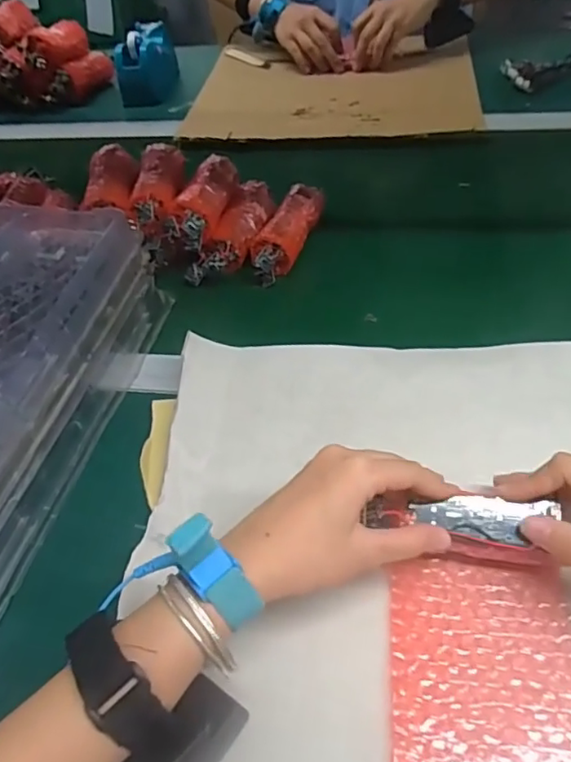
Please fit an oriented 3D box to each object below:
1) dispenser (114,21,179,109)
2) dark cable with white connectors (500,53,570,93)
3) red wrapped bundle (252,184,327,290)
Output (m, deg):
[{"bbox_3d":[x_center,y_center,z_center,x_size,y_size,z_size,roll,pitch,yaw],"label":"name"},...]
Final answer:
[{"bbox_3d":[-0.215,-0.482,0.881,0.068,0.096,0.147,-5,42,14],"label":"dispenser"},{"bbox_3d":[0.355,-0.437,0.806,0.123,0.009,0.083,-24,51,-15],"label":"dark cable with white connectors"},{"bbox_3d":[0.001,-0.150,0.570,0.042,0.035,0.118,18,66,20],"label":"red wrapped bundle"}]

